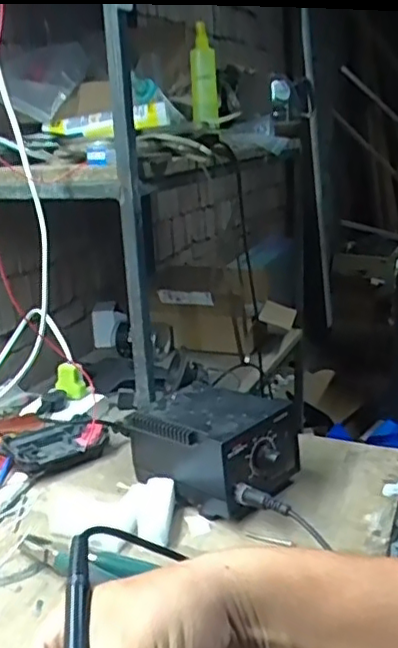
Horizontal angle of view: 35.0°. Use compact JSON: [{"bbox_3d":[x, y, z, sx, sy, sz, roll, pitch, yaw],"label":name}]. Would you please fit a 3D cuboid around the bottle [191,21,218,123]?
[{"bbox_3d":[0.008,-0.462,1.165,0.045,0.163,0.062,-3,20,-3],"label":"bottle"}]

